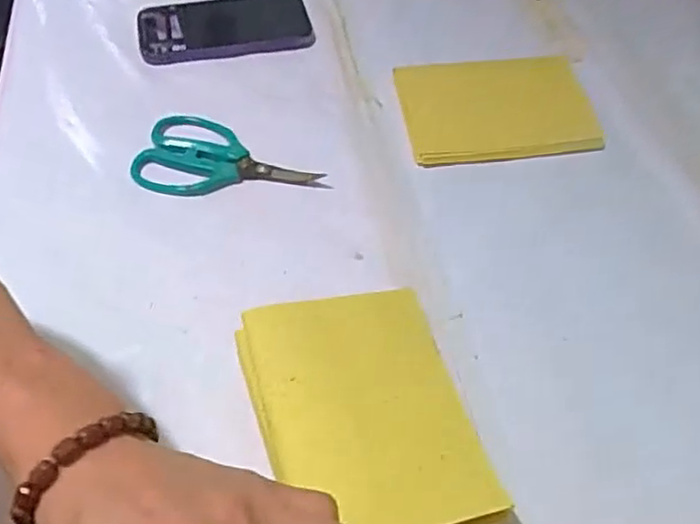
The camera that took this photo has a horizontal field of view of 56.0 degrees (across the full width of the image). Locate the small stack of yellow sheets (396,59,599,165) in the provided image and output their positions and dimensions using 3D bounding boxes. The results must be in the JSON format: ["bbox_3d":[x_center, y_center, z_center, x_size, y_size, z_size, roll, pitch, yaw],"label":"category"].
[{"bbox_3d":[0.127,-0.140,0.582,0.157,0.019,0.112,-9,63,-1],"label":"small stack of yellow sheets"}]

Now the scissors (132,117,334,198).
[{"bbox_3d":[-0.095,-0.080,0.536,0.149,0.010,0.082,13,54,7],"label":"scissors"}]

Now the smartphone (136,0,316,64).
[{"bbox_3d":[-0.124,-0.235,0.647,0.166,0.017,0.076,-10,55,-9],"label":"smartphone"}]

